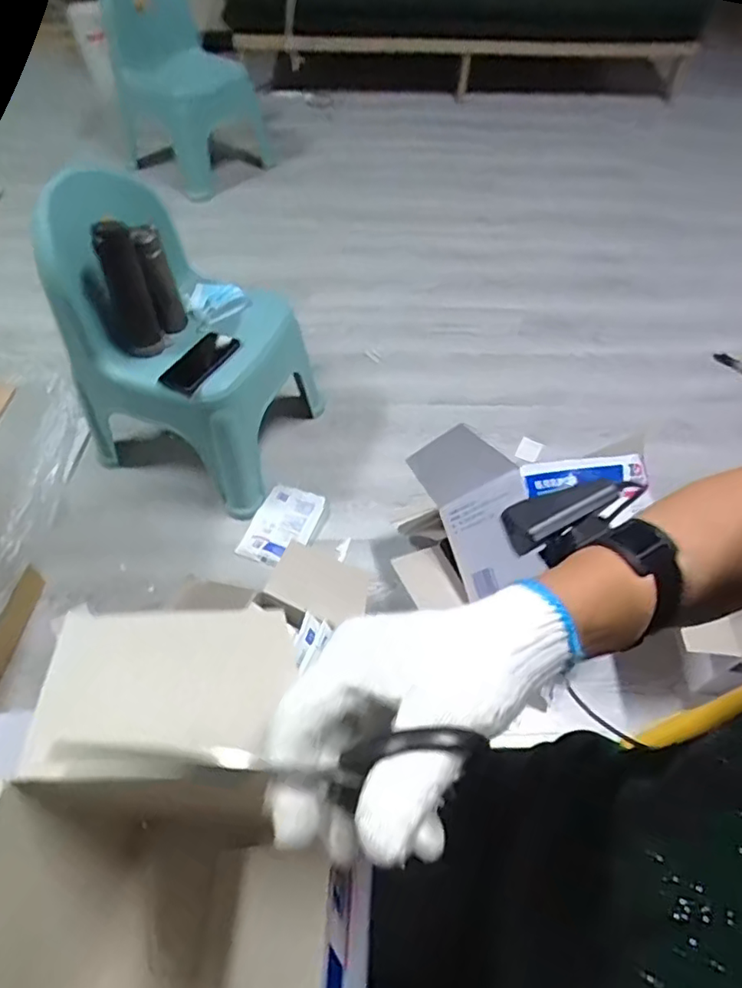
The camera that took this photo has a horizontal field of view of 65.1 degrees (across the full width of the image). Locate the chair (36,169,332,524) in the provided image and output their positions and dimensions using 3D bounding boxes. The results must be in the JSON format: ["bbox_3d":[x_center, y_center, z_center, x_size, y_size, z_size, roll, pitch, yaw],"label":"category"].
[{"bbox_3d":[-0.363,-0.304,1.181,0.374,0.569,0.362,20,56,12],"label":"chair"}]

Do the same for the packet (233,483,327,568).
[{"bbox_3d":[-0.192,0.068,1.260,0.129,0.030,0.188,20,56,12],"label":"packet"}]

